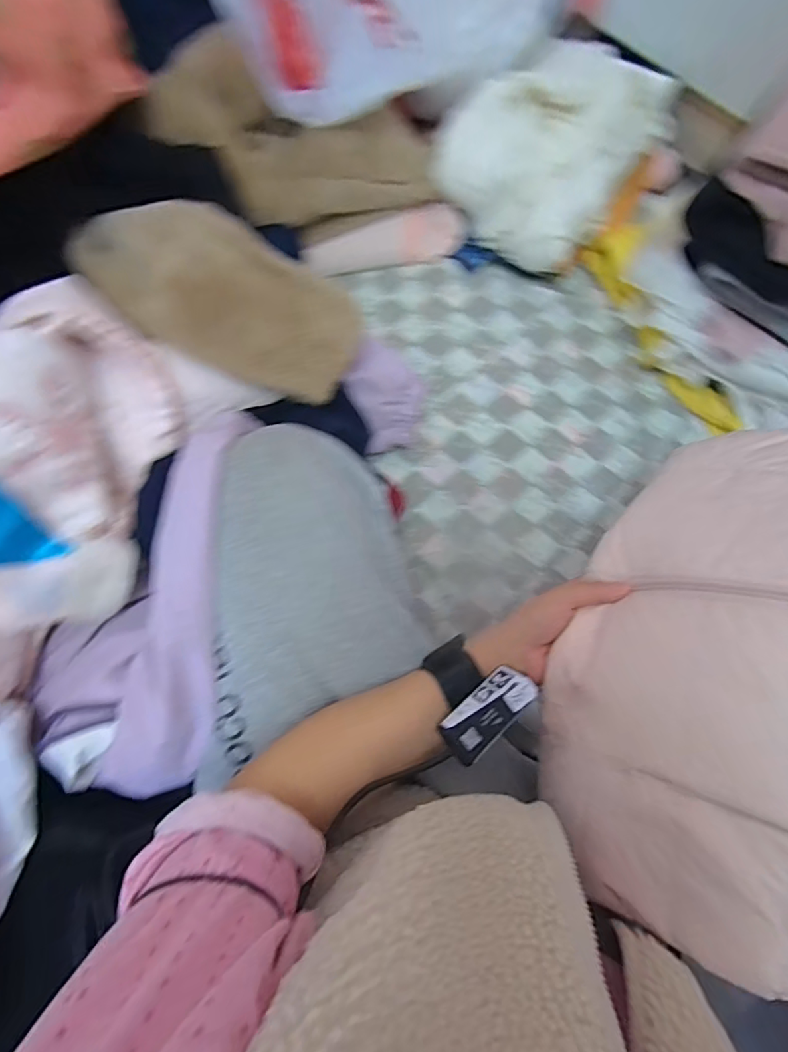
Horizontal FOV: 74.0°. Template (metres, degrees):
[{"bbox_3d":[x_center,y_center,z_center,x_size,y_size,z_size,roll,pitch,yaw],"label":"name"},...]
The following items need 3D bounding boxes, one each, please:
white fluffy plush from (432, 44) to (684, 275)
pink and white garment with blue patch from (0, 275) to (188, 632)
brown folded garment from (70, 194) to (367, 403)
[{"bbox_3d":[0.205,-0.479,0.676,0.203,0.112,0.295,38,77,8],"label":"white fluffy plush"},{"bbox_3d":[-0.288,-0.059,0.424,0.217,0.111,0.264,32,76,7],"label":"pink and white garment with blue patch"},{"bbox_3d":[-0.178,-0.221,0.516,0.269,0.099,0.141,18,75,3],"label":"brown folded garment"}]

